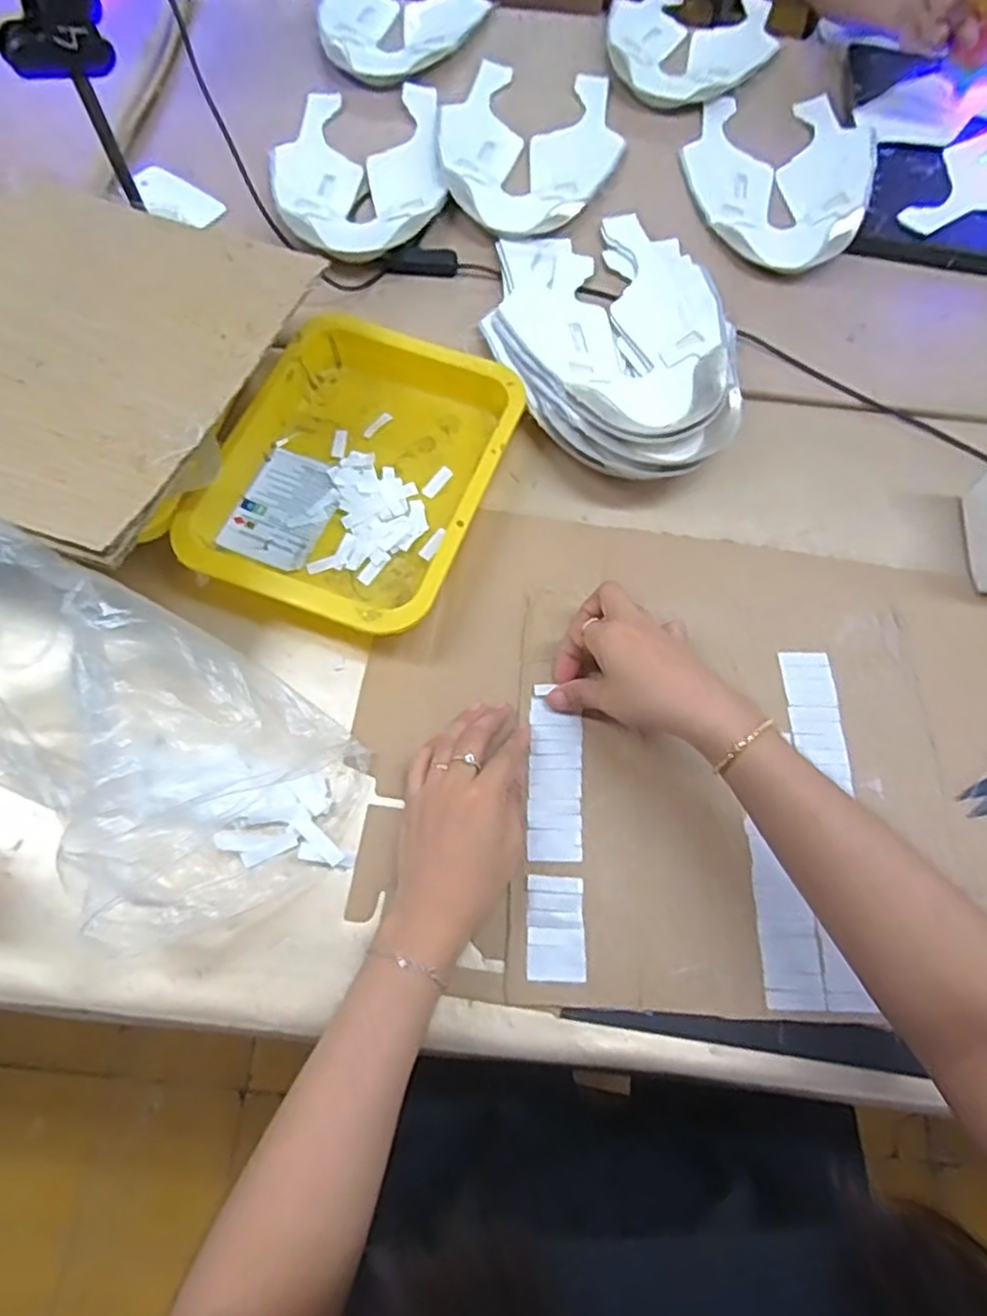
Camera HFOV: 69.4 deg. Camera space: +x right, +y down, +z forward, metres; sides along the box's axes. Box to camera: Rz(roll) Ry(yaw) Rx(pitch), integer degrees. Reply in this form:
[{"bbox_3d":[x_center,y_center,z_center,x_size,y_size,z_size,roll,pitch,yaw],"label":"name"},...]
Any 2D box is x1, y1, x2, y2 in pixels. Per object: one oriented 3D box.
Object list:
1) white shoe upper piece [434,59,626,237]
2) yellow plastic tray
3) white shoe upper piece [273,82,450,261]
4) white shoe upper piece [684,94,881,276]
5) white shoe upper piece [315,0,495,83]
[{"bbox_3d":[0.037,-0.526,0.724,0.179,0.015,0.252,-1,68,-2],"label":"white shoe upper piece"},{"bbox_3d":[-0.109,-0.148,0.558,0.200,0.047,0.257,21,69,6],"label":"yellow plastic tray"},{"bbox_3d":[-0.131,-0.481,0.697,0.161,0.021,0.240,-4,68,-4],"label":"white shoe upper piece"},{"bbox_3d":[0.285,-0.500,0.723,0.179,0.034,0.250,14,68,3],"label":"white shoe upper piece"},{"bbox_3d":[-0.107,-0.730,0.800,0.181,0.009,0.241,23,69,7],"label":"white shoe upper piece"}]

